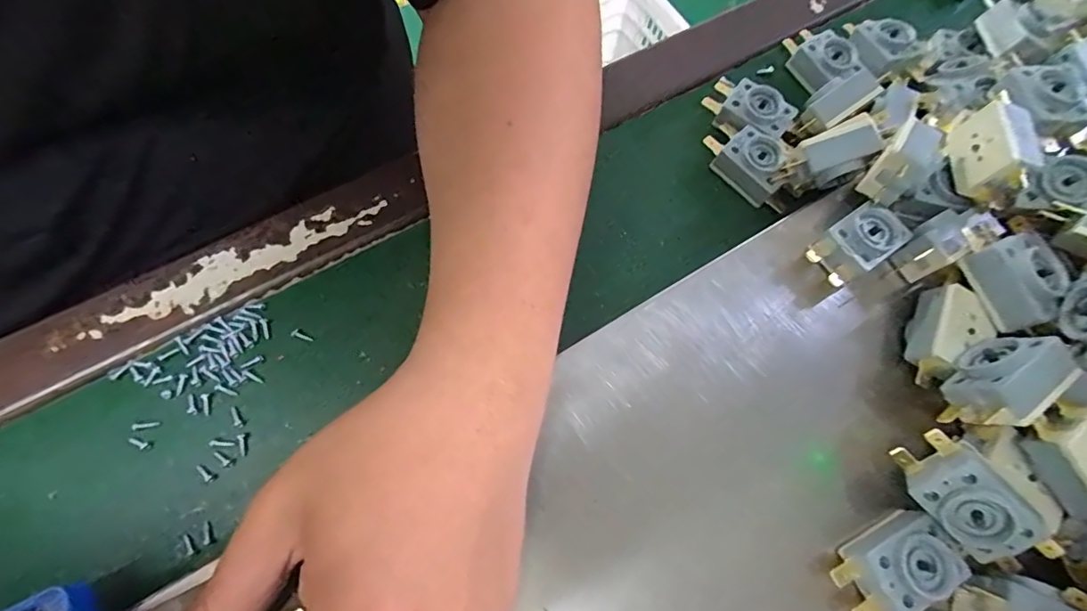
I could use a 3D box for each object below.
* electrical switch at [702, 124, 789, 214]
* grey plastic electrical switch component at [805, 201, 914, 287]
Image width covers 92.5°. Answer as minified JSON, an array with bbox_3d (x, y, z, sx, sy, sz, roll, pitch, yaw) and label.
[{"bbox_3d":[0.115,-0.080,0.287,0.053,0.022,0.027,41,72,11],"label":"electrical switch"},{"bbox_3d":[0.150,-0.029,0.248,0.041,0.022,0.025,-31,75,-14],"label":"grey plastic electrical switch component"}]

